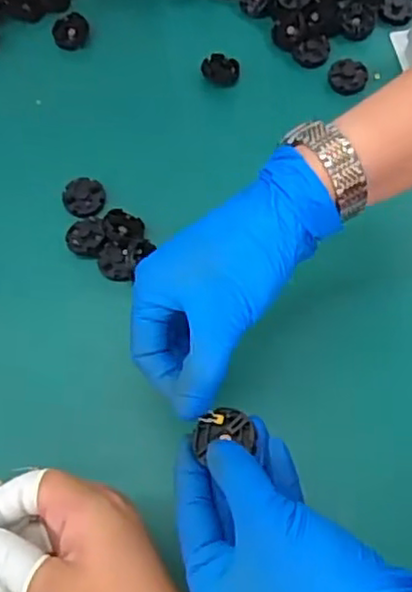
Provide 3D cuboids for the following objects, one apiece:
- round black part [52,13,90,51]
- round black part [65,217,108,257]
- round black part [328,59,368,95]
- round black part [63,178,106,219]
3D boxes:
[{"bbox_3d":[-0.118,-0.230,0.590,0.033,0.008,0.033,0,81,2],"label":"round black part"},{"bbox_3d":[-0.090,-0.044,0.505,0.028,0.011,0.032,-16,66,-8],"label":"round black part"},{"bbox_3d":[0.118,-0.184,0.564,0.031,0.009,0.030,0,65,-1],"label":"round black part"},{"bbox_3d":[-0.094,-0.077,0.523,0.032,0.011,0.030,0,65,-1],"label":"round black part"}]

